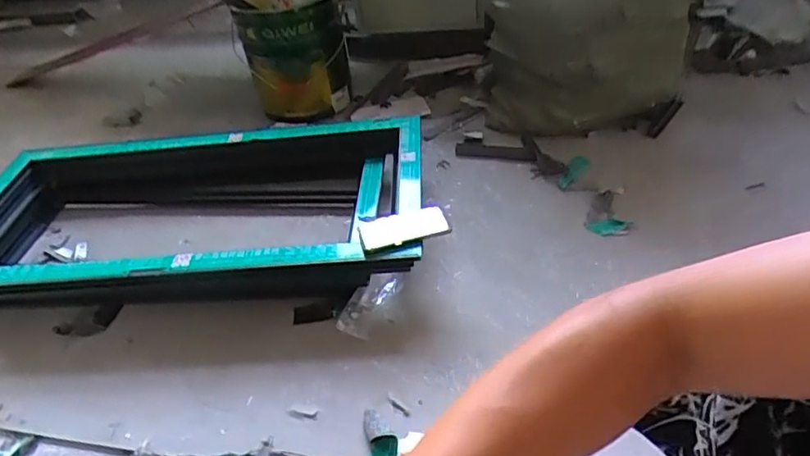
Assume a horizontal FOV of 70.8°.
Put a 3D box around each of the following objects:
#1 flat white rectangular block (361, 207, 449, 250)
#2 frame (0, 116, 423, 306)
[{"bbox_3d":[-0.003,-0.001,1.072,0.165,0.075,0.027,-12,46,5],"label":"flat white rectangular block"},{"bbox_3d":[-0.485,-0.030,1.240,1.057,0.163,0.465,-3,43,3],"label":"frame"}]

